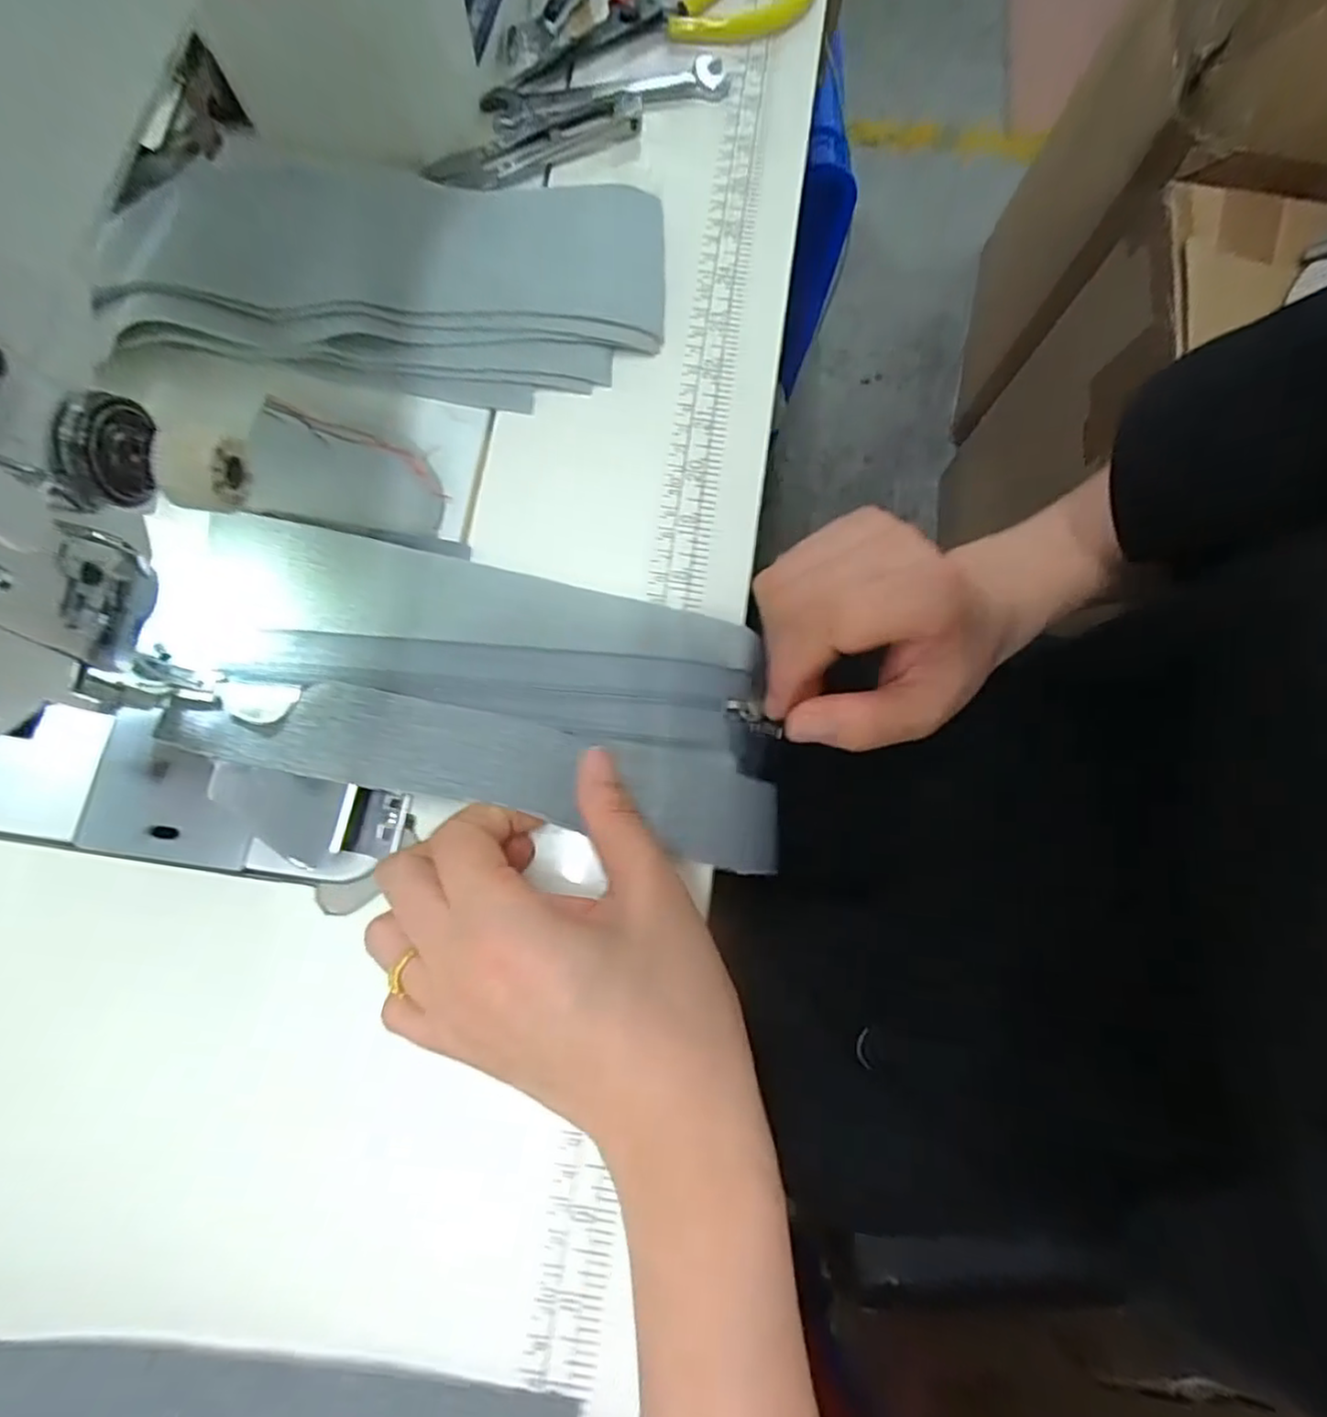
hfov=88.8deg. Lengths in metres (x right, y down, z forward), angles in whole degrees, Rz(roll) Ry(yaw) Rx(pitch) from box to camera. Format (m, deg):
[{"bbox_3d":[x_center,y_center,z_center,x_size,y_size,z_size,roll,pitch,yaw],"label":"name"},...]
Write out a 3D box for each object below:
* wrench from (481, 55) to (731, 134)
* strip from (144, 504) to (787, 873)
[{"bbox_3d":[-0.027,-0.302,0.333,0.119,0.007,0.024,-12,78,-5],"label":"wrench"},{"bbox_3d":[-0.066,-0.009,0.265,0.238,0.027,0.100,16,77,-1],"label":"strip"}]

